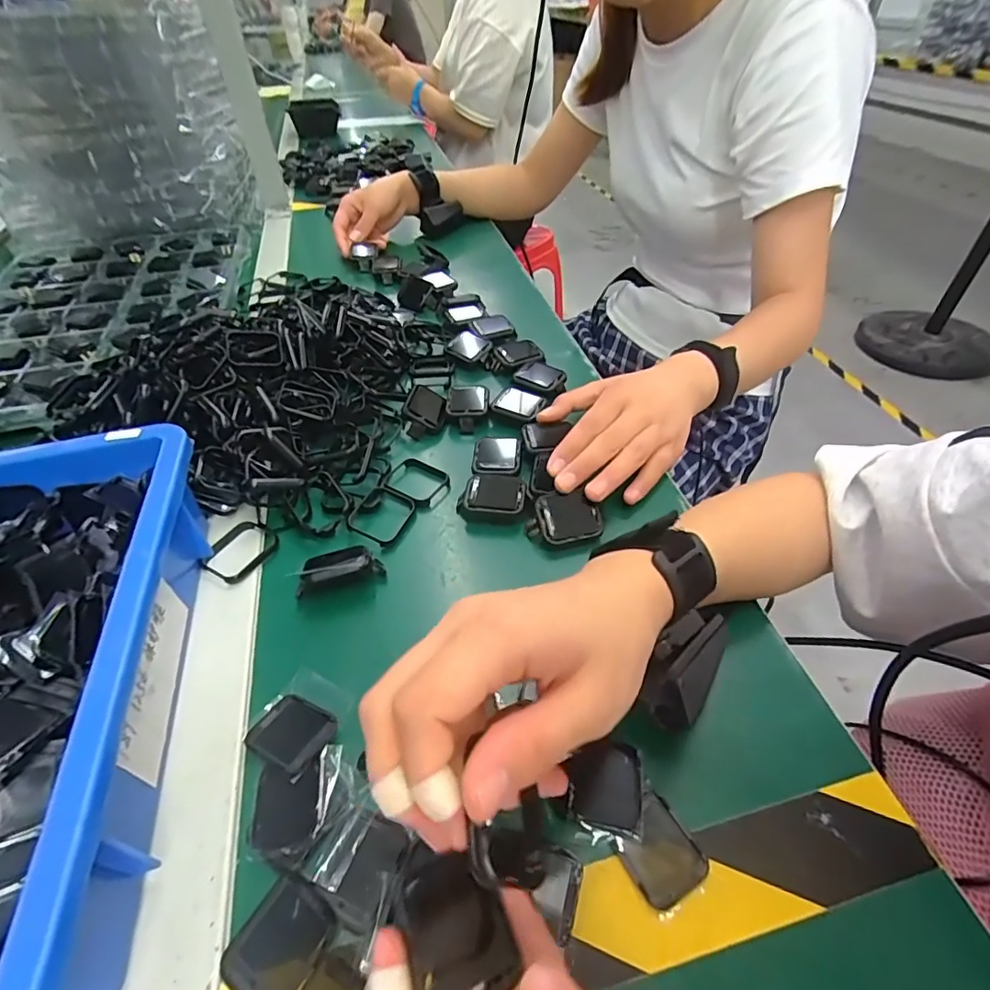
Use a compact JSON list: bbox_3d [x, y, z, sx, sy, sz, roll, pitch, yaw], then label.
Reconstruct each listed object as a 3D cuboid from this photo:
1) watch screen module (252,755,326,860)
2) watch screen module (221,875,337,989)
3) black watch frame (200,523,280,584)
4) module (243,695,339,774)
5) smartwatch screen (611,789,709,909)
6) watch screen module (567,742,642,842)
[{"bbox_3d":[-0.096,0.143,0.239,0.032,0.006,0.037,-8,46,-7],"label":"watch screen module"},{"bbox_3d":[-0.088,0.181,0.208,0.032,0.006,0.038,26,51,24],"label":"watch screen module"},{"bbox_3d":[-0.171,0.037,0.348,0.035,0.006,0.045,21,50,21],"label":"black watch frame"},{"bbox_3d":[-0.103,0.120,0.264,0.038,0.007,0.032,20,49,20],"label":"module"},{"bbox_3d":[0.072,0.156,0.229,0.033,0.004,0.035,-25,50,-21],"label":"smartwatch screen"},{"bbox_3d":[0.052,0.137,0.247,0.034,0.005,0.039,9,46,10],"label":"watch screen module"}]

